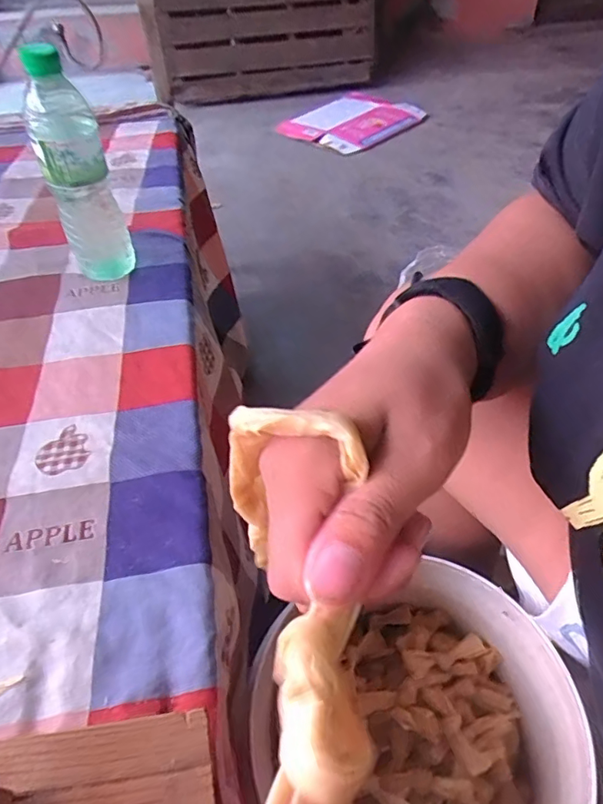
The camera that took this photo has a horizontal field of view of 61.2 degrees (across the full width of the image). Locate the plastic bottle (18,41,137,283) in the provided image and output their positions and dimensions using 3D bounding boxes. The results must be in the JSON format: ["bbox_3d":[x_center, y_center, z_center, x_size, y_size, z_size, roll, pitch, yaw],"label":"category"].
[{"bbox_3d":[-0.217,-0.219,0.497,0.060,0.219,0.063,-17,49,-15],"label":"plastic bottle"}]

